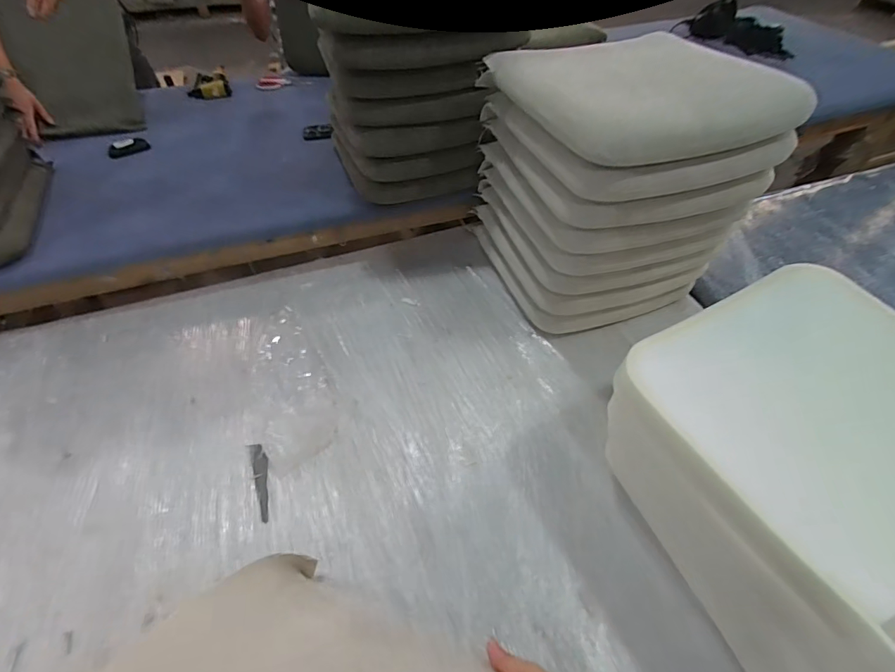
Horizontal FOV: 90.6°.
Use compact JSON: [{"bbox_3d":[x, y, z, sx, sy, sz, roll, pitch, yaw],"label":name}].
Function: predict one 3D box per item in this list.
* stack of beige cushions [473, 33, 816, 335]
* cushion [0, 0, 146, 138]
[{"bbox_3d":[0.332,-0.314,0.978,0.398,0.518,0.443,-16,52,-14],"label":"stack of beige cushions"},{"bbox_3d":[-1.125,-0.824,1.345,0.312,0.388,0.057,-10,17,-13],"label":"cushion"}]

